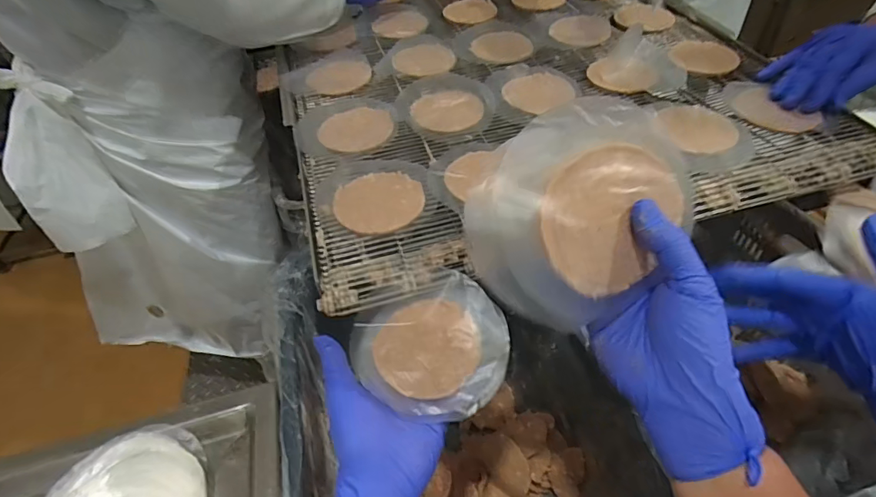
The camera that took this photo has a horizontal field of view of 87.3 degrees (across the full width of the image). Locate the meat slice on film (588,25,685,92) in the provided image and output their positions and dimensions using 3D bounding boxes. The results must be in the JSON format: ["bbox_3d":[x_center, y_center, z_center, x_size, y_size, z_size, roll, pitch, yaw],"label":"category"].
[{"bbox_3d":[0.260,-0.246,0.588,0.111,0.041,0.117,14,48,19],"label":"meat slice on film"}]

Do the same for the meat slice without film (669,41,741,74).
[{"bbox_3d":[0.348,-0.249,0.600,0.080,0.005,0.053,20,75,16],"label":"meat slice without film"}]

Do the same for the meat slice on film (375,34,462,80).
[{"bbox_3d":[-0.026,-0.271,0.643,0.111,0.008,0.126,-1,44,5],"label":"meat slice on film"}]

